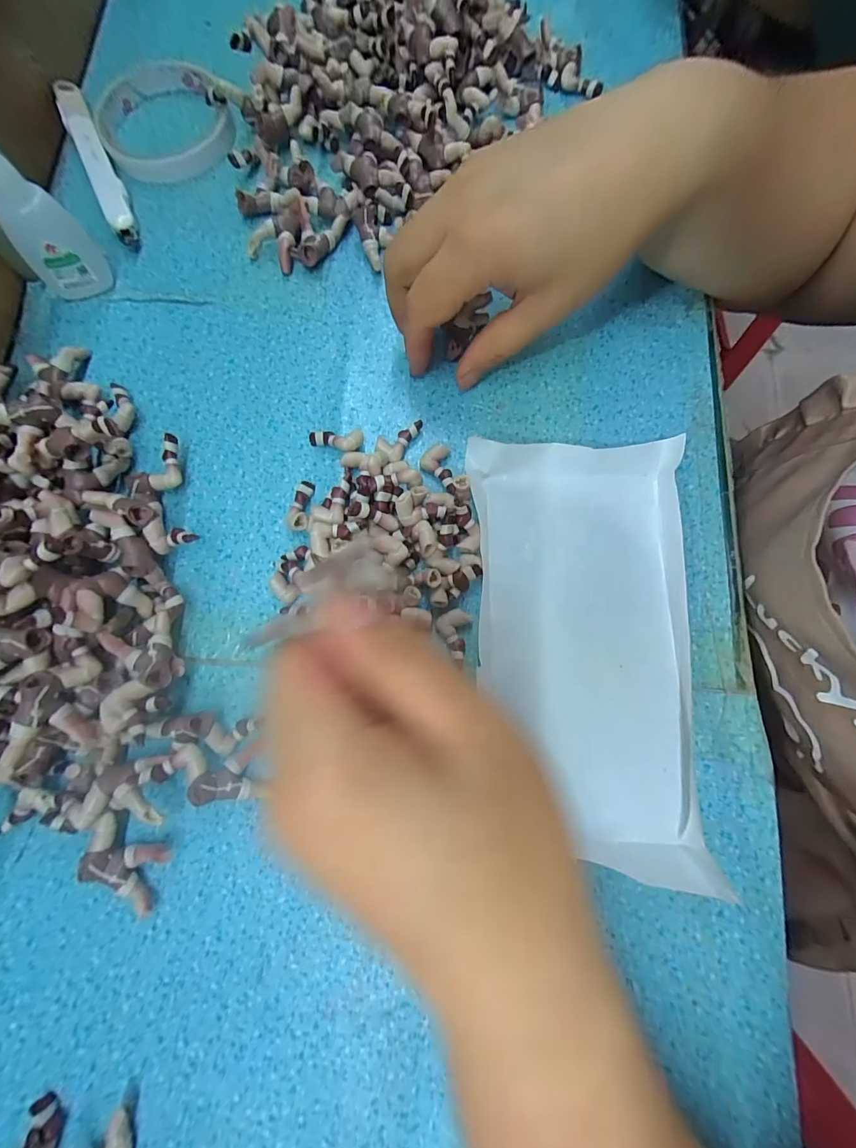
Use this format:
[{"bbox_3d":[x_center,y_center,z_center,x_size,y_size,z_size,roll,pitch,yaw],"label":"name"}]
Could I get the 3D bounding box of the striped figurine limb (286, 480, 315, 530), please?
[{"bbox_3d":[-0.066,-0.037,0.215,0.011,0.008,0.032,4,62,0],"label":"striped figurine limb"}]

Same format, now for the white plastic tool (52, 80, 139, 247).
[{"bbox_3d":[-0.211,-0.263,0.264,0.016,0.011,0.135,-26,80,-6],"label":"white plastic tool"}]

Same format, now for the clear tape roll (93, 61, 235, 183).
[{"bbox_3d":[-0.174,-0.302,0.273,0.082,0.010,0.095,-17,79,-4],"label":"clear tape roll"}]

